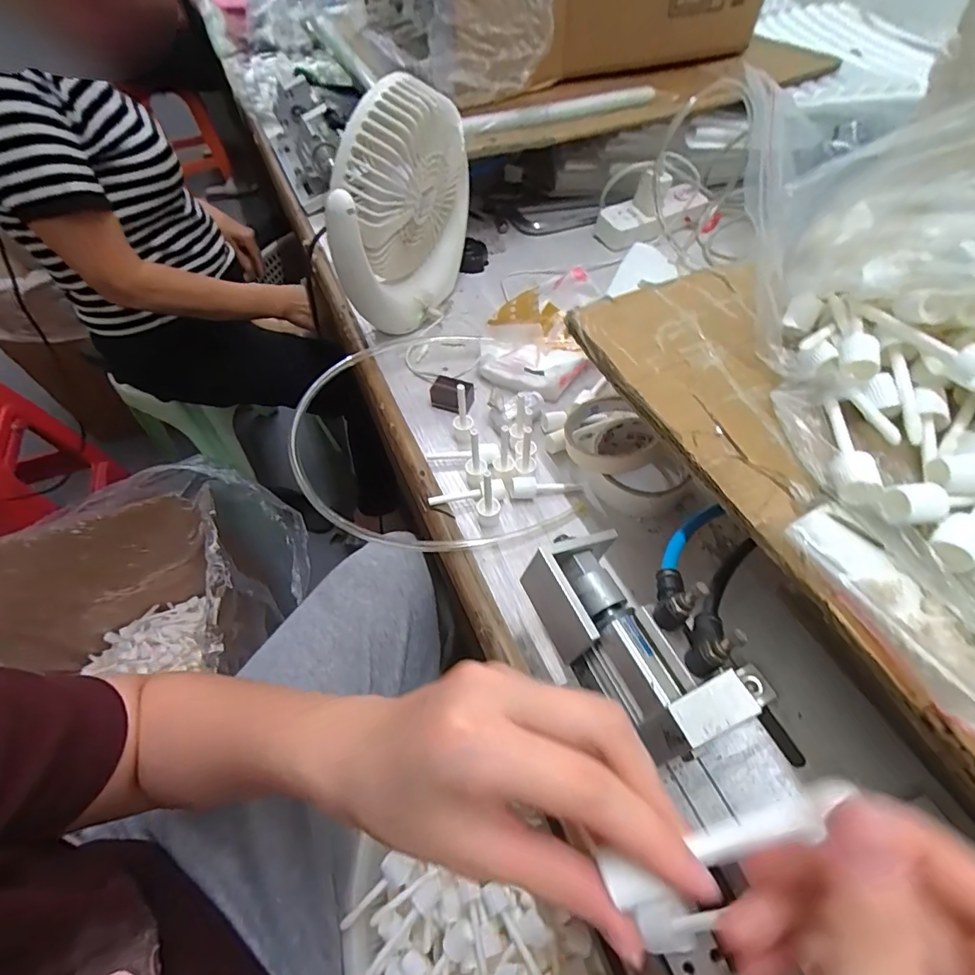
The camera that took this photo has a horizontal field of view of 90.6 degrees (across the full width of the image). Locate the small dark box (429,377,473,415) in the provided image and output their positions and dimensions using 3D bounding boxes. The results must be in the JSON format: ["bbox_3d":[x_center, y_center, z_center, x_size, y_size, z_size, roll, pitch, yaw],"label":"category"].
[{"bbox_3d":[-0.035,-0.091,0.477,0.038,0.025,0.025,24,59,18],"label":"small dark box"}]

